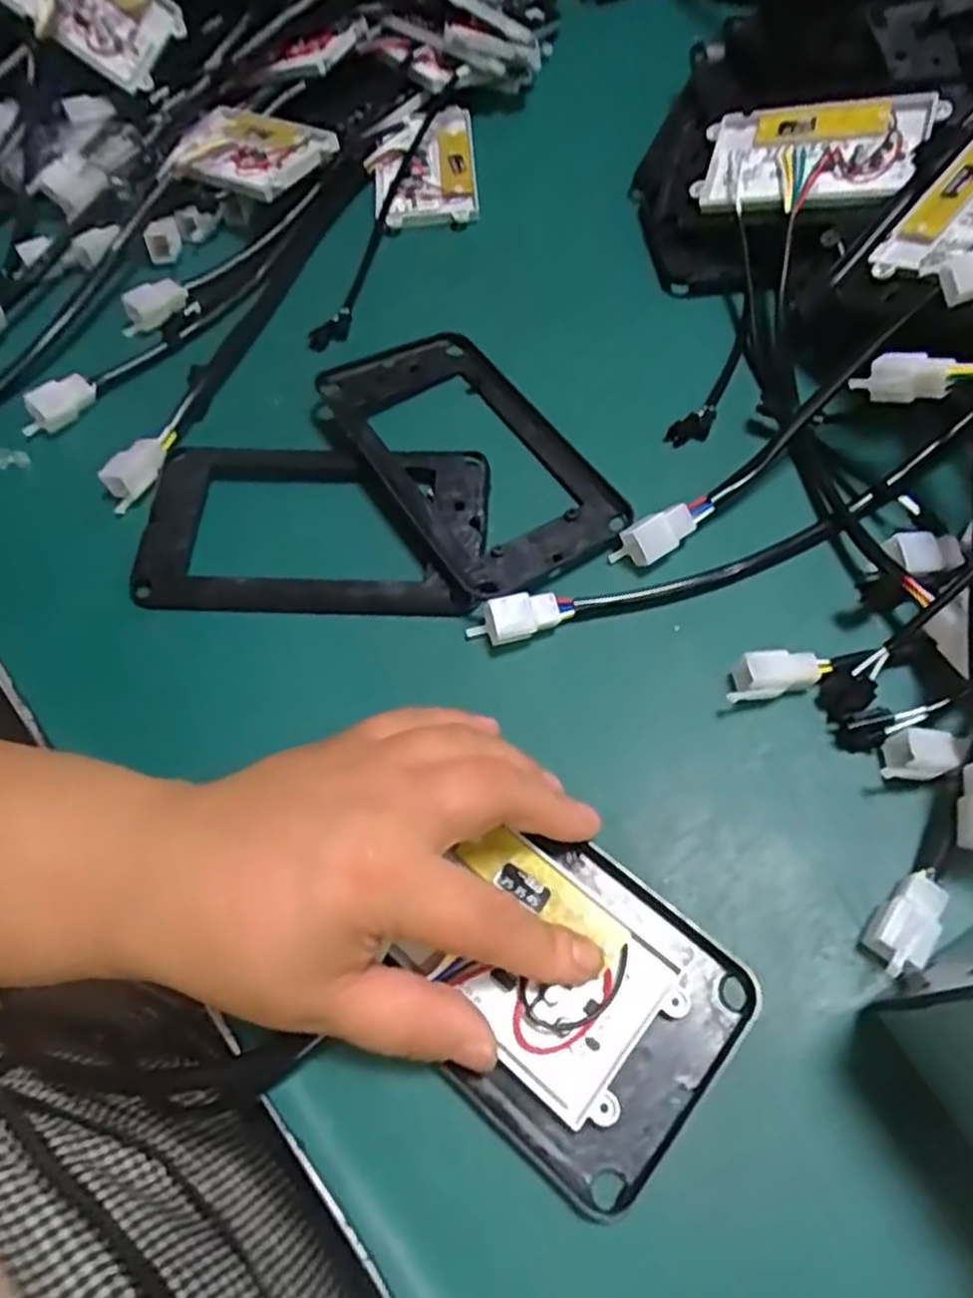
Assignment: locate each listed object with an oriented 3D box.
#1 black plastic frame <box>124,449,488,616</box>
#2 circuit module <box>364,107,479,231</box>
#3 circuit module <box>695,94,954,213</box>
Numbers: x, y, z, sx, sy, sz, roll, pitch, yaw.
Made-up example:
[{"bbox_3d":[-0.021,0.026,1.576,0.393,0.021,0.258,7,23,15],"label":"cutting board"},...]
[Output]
[{"bbox_3d":[-0.078,-0.058,0.354,0.152,0.012,0.088,2,62,4],"label":"black plastic frame"},{"bbox_3d":[-0.038,-0.289,0.467,0.062,0.014,0.096,-5,62,1],"label":"circuit module"},{"bbox_3d":[0.170,-0.258,0.406,0.112,0.010,0.069,6,77,22],"label":"circuit module"}]

